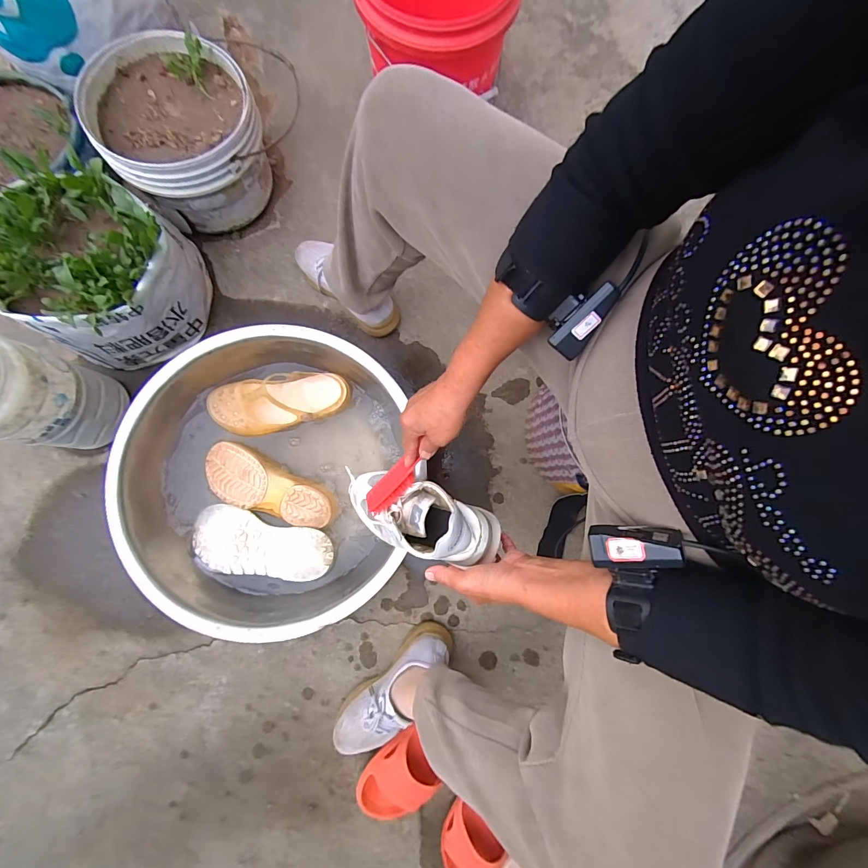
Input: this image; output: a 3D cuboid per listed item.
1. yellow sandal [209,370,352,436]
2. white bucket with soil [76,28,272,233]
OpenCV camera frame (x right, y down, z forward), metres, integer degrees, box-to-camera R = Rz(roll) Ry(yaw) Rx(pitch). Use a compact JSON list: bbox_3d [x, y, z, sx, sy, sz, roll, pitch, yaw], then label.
[{"bbox_3d":[-0.257,-0.052,0.649,0.223,0.073,0.087,-5,82,-4],"label":"yellow sandal"},{"bbox_3d":[-0.423,-0.507,0.682,0.243,0.183,0.236,0,82,-3],"label":"white bucket with soil"}]

